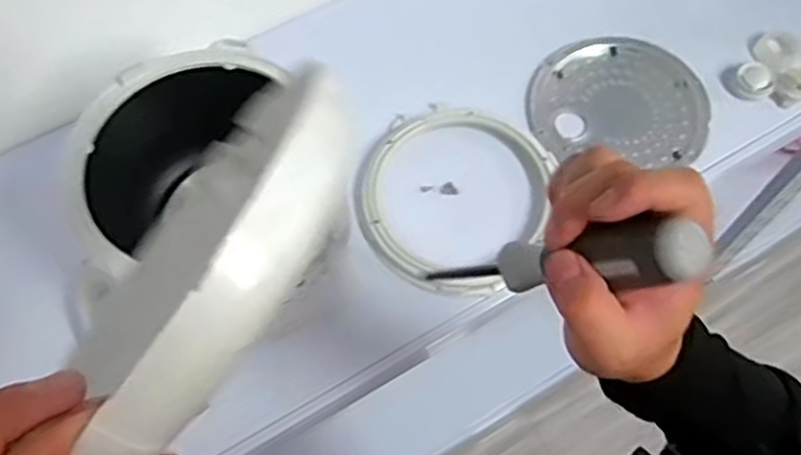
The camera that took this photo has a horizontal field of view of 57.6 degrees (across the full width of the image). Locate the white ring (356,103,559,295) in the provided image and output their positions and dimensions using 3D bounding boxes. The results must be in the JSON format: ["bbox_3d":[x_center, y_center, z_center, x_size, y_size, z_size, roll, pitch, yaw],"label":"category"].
[{"bbox_3d":[0.051,-0.034,0.720,0.184,0.019,0.193,0,65,0],"label":"white ring"}]

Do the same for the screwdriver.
[{"bbox_3d":[0.074,0.020,0.370,0.026,0.169,0.027,5,80,-31],"label":"screwdriver"}]

